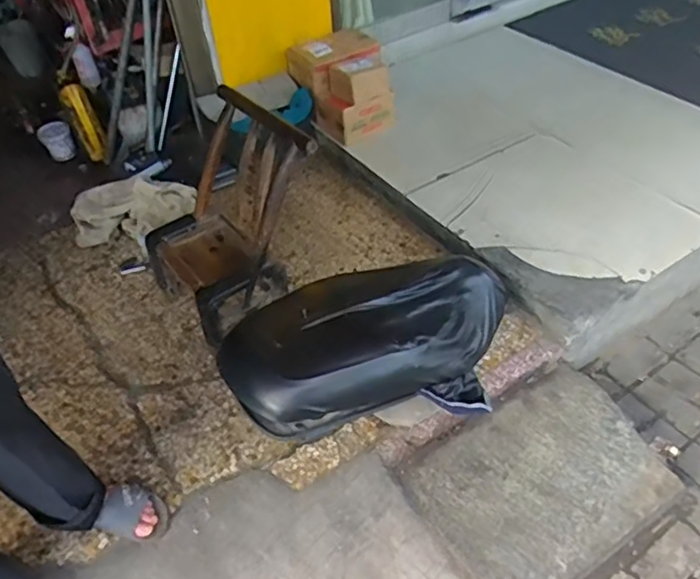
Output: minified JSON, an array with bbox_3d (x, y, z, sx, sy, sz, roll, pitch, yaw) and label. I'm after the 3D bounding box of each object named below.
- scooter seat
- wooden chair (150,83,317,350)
[{"bbox_3d":[0.074,0.125,1.254,0.664,0.181,0.334,-15,51,-31],"label":"scooter seat"},{"bbox_3d":[-0.338,-0.177,1.579,0.368,0.506,0.388,-35,51,-28],"label":"wooden chair"}]

